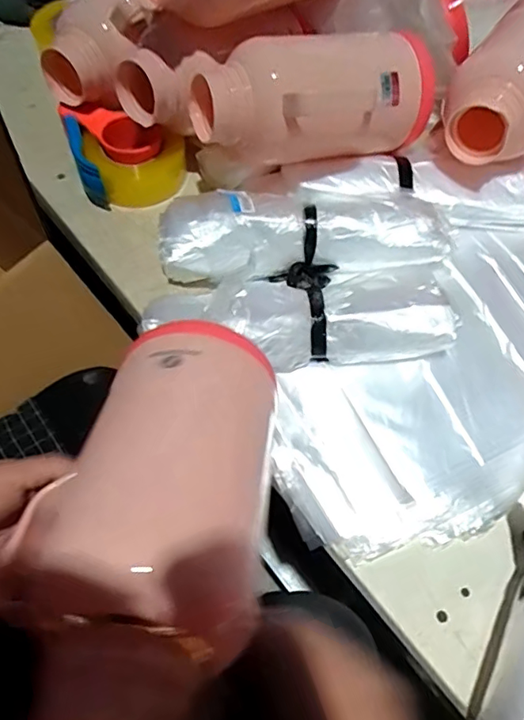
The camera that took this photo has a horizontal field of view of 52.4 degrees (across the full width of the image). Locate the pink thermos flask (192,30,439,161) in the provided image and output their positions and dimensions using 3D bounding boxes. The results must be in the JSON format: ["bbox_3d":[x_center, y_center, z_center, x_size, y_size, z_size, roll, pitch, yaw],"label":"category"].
[{"bbox_3d":[0.060,-0.274,0.577,0.259,0.108,0.099,-19,65,-13],"label":"pink thermos flask"}]

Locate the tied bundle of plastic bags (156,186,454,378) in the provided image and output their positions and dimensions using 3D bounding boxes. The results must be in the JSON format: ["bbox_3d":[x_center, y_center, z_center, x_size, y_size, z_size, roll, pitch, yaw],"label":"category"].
[{"bbox_3d":[0.047,-0.094,0.566,0.309,0.062,0.209,-5,63,-6],"label":"tied bundle of plastic bags"}]

